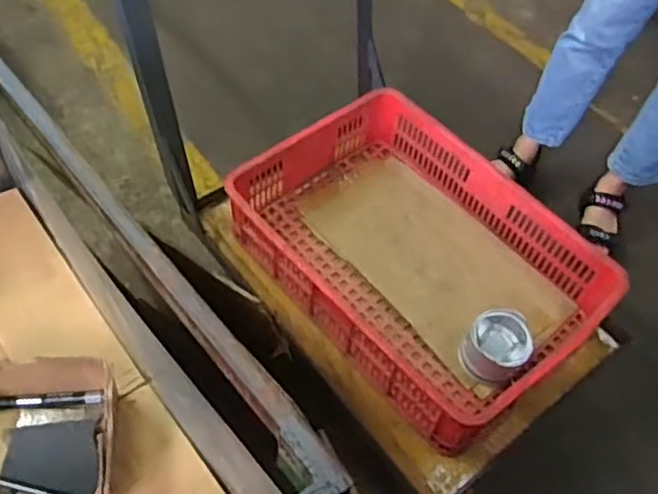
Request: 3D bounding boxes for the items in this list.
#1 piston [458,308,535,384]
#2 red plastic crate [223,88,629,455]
[{"bbox_3d":[0.290,0.172,1.138,0.107,0.075,0.105,3,54,-3],"label":"piston"},{"bbox_3d":[0.153,0.008,1.226,0.432,0.147,0.637,-34,63,-26],"label":"red plastic crate"}]

